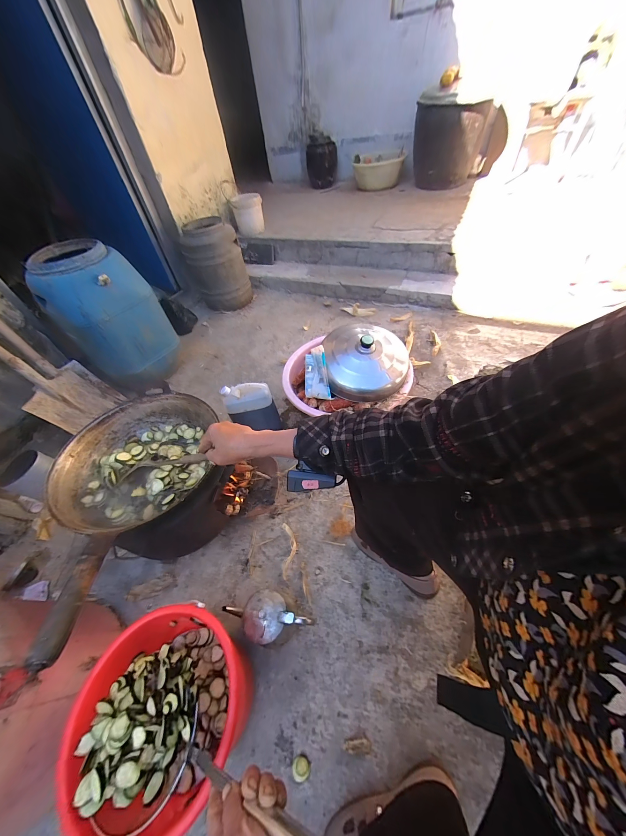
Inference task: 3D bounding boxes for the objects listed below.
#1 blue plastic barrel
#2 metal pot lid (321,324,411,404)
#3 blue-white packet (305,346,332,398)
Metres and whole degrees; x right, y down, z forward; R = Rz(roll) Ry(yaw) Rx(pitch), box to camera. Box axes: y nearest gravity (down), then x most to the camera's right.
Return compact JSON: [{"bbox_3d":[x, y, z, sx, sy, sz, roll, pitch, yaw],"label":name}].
[{"bbox_3d":[-0.840,-0.398,1.140,0.309,0.521,0.316,13,51,18],"label":"blue plastic barrel"},{"bbox_3d":[0.176,-0.193,0.877,0.279,0.142,0.268,-4,47,4],"label":"metal pot lid"},{"bbox_3d":[0.008,-0.142,0.867,0.019,0.160,0.117,-6,6,-37],"label":"blue-white packet"}]

